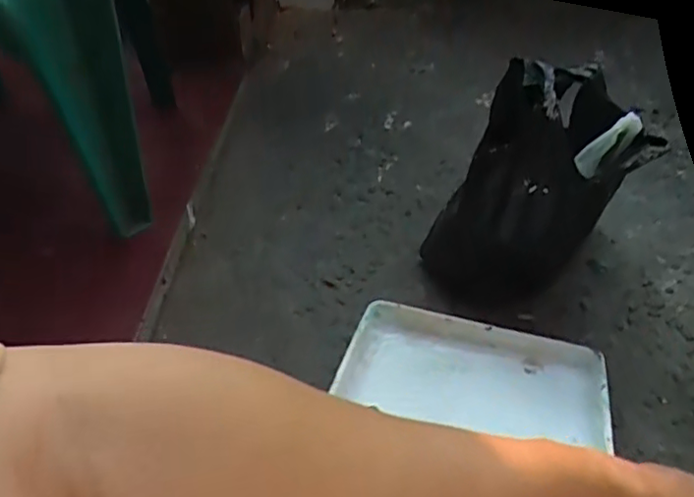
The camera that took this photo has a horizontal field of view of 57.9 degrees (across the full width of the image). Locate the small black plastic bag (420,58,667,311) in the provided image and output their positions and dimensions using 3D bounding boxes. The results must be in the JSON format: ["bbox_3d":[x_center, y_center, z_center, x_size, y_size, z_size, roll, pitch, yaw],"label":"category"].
[{"bbox_3d":[0.220,-0.069,0.747,0.206,0.274,0.125,-5,38,-6],"label":"small black plastic bag"}]

